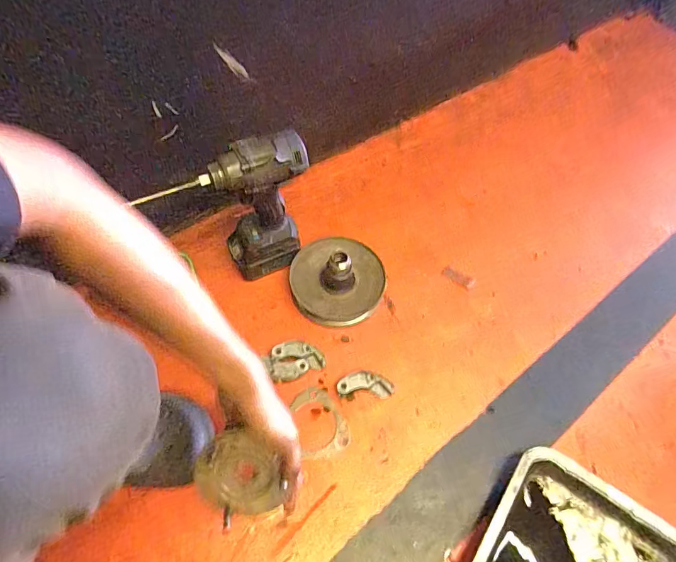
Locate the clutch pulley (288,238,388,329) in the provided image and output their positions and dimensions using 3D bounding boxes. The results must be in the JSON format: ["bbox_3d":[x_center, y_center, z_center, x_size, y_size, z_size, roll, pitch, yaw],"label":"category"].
[{"bbox_3d":[0.000,-0.009,0.686,0.159,0.075,0.159,0,71,0],"label":"clutch pulley"}]

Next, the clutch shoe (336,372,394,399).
[{"bbox_3d":[0.041,0.156,0.630,0.082,0.018,0.033,3,58,0],"label":"clutch shoe"}]

